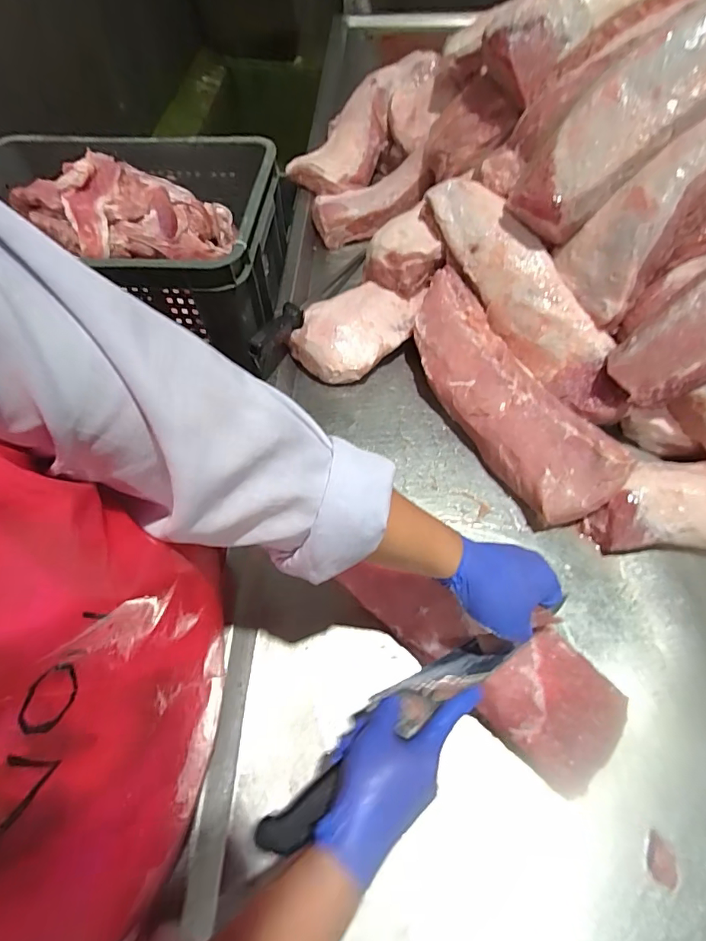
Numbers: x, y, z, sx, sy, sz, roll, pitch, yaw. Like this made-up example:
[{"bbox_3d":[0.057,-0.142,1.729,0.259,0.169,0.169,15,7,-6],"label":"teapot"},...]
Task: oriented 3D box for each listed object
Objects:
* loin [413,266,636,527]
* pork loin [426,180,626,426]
[{"bbox_3d":[0.203,-0.113,0.679,0.130,0.093,0.419,-26,62,-13],"label":"loin"},{"bbox_3d":[0.260,-0.259,0.711,0.104,0.085,0.444,-28,80,-14],"label":"pork loin"}]

